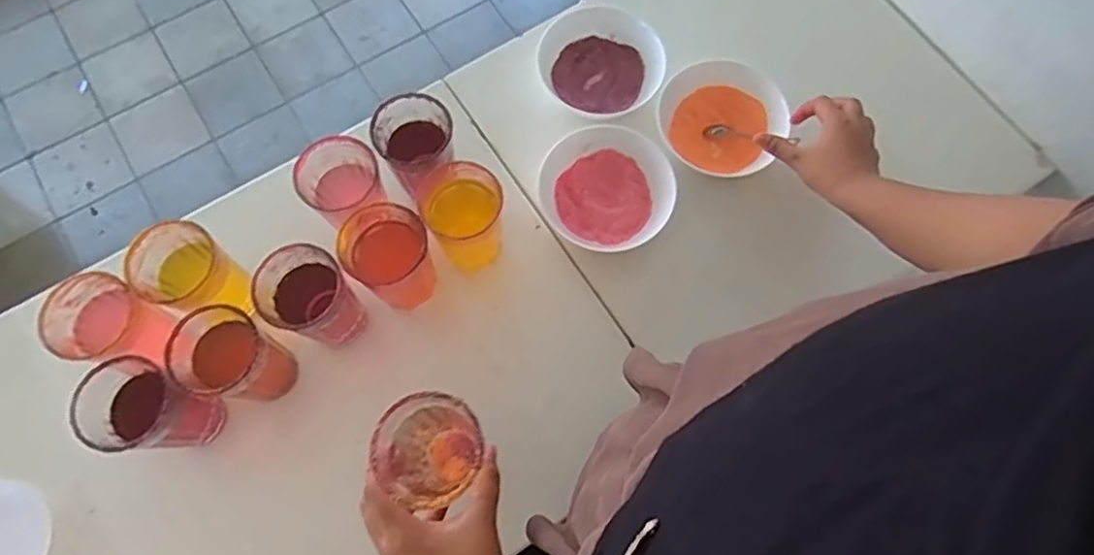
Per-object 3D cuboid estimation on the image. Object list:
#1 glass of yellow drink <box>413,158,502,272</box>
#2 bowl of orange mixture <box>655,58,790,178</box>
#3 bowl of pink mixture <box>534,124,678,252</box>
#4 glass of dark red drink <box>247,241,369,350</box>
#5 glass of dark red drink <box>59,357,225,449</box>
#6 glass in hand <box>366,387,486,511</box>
[{"bbox_3d":[-0.084,-0.059,0.645,0.076,0.118,0.075,-2,72,-2],"label":"glass of yellow drink"},{"bbox_3d":[0.194,-0.176,0.721,0.135,0.059,0.127,0,72,-1],"label":"bowl of orange mixture"},{"bbox_3d":[0.064,-0.097,0.689,0.144,0.041,0.127,10,72,2],"label":"bowl of pink mixture"},{"bbox_3d":[-0.227,0.024,0.614,0.083,0.126,0.073,34,74,10],"label":"glass of dark red drink"},{"bbox_3d":[-0.356,0.120,0.571,0.078,0.110,0.074,0,72,-1],"label":"glass of dark red drink"},{"bbox_3d":[-0.084,0.137,0.501,0.075,0.125,0.077,0,75,1],"label":"glass in hand"}]

